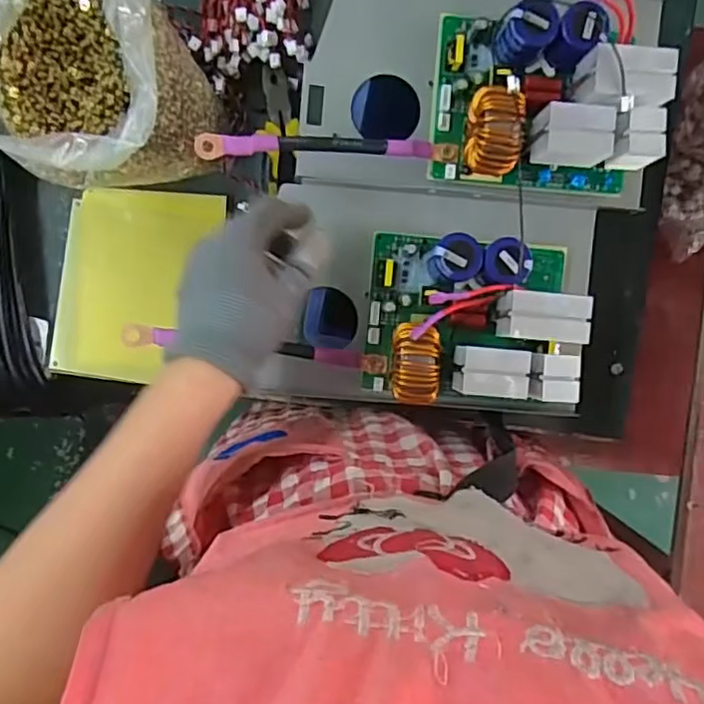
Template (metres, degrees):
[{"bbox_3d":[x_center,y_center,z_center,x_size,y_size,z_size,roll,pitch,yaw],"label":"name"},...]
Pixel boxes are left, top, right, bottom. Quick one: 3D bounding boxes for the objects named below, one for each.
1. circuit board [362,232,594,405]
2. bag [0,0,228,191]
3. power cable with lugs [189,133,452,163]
[{"bbox_3d":[0.088,-0.022,0.450,0.148,0.072,0.122,4,95,-3],"label":"circuit board"},{"bbox_3d":[-0.197,-0.212,0.483,0.144,0.154,0.163,-30,95,-1],"label":"bag"},{"bbox_3d":[-0.015,-0.150,0.455,0.187,0.027,0.016,-2,94,-3],"label":"power cable with lugs"}]

